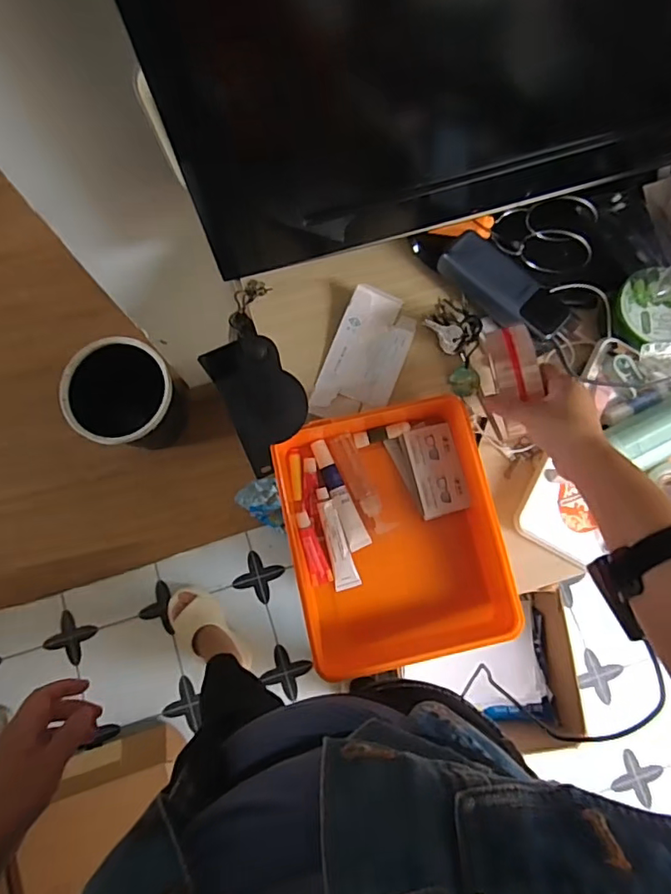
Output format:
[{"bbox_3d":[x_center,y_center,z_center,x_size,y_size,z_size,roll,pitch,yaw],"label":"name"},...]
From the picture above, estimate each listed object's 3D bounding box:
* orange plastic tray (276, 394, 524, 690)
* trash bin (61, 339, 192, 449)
[{"bbox_3d":[0.060,0.096,0.596,0.218,0.092,0.275,-12,79,-2],"label":"orange plastic tray"},{"bbox_3d":[-0.484,-0.112,1.256,0.244,0.238,0.226,0,79,0],"label":"trash bin"}]

